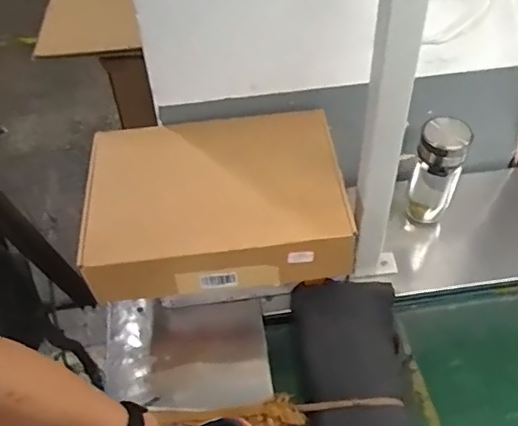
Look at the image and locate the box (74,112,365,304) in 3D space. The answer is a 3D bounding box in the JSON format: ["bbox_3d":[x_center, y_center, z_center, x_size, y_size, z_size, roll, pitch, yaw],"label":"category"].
[{"bbox_3d":[-0.068,-0.023,0.810,0.368,0.091,0.263,-6,50,-3],"label":"box"}]

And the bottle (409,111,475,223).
[{"bbox_3d":[0.291,-0.057,0.925,0.077,0.196,0.078,17,53,16],"label":"bottle"}]

